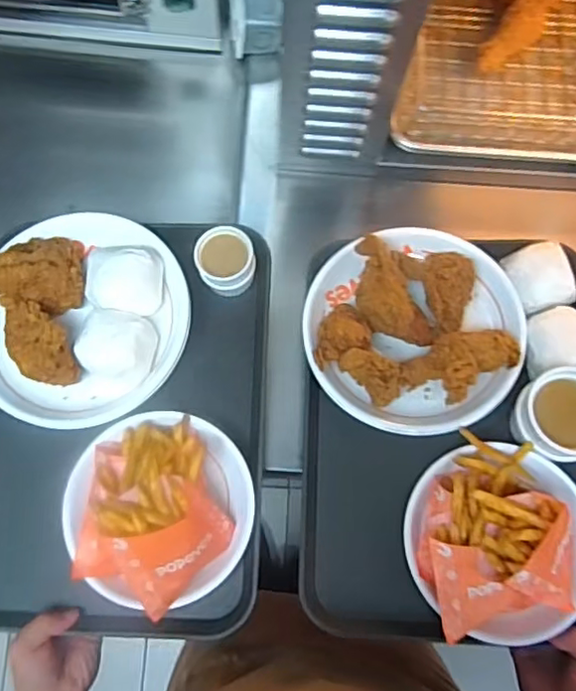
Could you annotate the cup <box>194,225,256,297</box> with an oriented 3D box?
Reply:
[{"bbox_3d":[-0.064,-0.087,0.634,0.058,0.041,0.060,0,77,-1],"label":"cup"}]

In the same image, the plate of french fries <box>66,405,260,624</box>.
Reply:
[{"bbox_3d":[-0.119,0.148,0.565,0.167,0.077,0.166,0,77,-1],"label":"plate of french fries"}]

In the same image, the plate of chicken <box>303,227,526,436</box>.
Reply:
[{"bbox_3d":[0.130,-0.023,0.625,0.213,0.078,0.215,0,77,-1],"label":"plate of chicken"}]

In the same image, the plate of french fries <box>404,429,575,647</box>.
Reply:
[{"bbox_3d":[0.195,0.171,0.542,0.166,0.062,0.172,5,76,0],"label":"plate of french fries"}]

